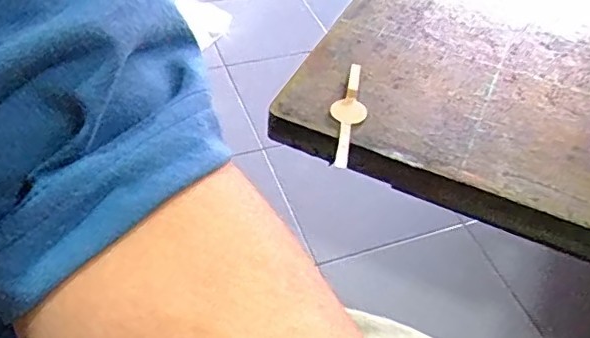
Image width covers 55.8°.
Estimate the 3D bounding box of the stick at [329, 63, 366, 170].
[{"bbox_3d":[0.027,-0.029,0.283,0.017,0.008,0.069,8,47,3],"label":"stick"}]

